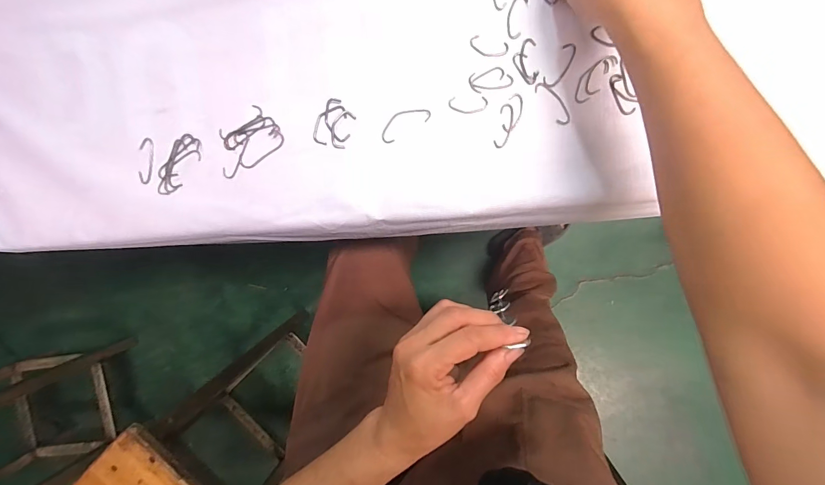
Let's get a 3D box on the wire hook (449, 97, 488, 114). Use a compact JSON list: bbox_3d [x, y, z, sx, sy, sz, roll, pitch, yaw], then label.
[{"bbox_3d":[0.047,-0.115,0.311,0.032,0.004,0.013,0,95,4],"label":"wire hook"}]

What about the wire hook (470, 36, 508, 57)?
[{"bbox_3d":[0.063,-0.161,0.306,0.032,0.004,0.014,17,96,2],"label":"wire hook"}]

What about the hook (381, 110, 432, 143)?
[{"bbox_3d":[-0.007,-0.102,0.315,0.045,0.004,0.019,-29,93,6],"label":"hook"}]

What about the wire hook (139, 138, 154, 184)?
[{"bbox_3d":[-0.242,-0.074,0.337,0.012,0.004,0.040,6,96,3],"label":"wire hook"}]

